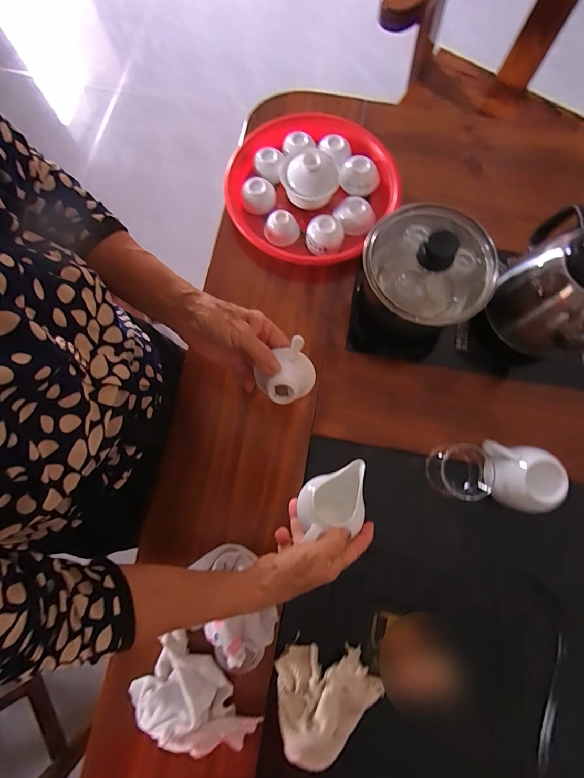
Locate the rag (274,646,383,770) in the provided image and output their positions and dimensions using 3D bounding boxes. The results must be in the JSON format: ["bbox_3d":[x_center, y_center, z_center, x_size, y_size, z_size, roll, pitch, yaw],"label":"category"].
[{"bbox_3d":[0.042,0.348,0.407,0.113,0.035,0.109,-3,77,-1],"label":"rag"}]

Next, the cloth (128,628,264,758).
[{"bbox_3d":[-0.105,0.340,0.396,0.131,0.046,0.077,35,79,7],"label":"cloth"}]

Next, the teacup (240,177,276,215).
[{"bbox_3d":[-0.051,-0.293,0.560,0.050,0.029,0.046,-3,77,-1],"label":"teacup"}]

